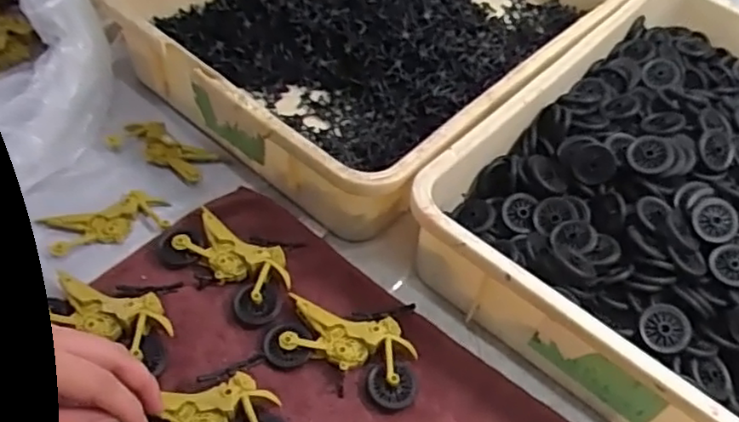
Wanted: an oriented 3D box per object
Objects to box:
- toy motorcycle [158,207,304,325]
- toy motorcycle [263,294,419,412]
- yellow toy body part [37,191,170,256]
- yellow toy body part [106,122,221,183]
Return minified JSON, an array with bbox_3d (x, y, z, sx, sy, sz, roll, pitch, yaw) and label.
[{"bbox_3d":[-0.112,0.040,0.541,0.116,0.025,0.075,28,51,16],"label":"toy motorcycle"},{"bbox_3d":[-0.021,0.104,0.499,0.112,0.020,0.077,9,49,-1],"label":"toy motorcycle"},{"bbox_3d":[-0.223,0.012,0.564,0.096,0.021,0.042,-15,53,-20],"label":"yellow toy body part"},{"bbox_3d":[-0.194,-0.059,0.622,0.096,0.016,0.041,22,50,11],"label":"yellow toy body part"}]

